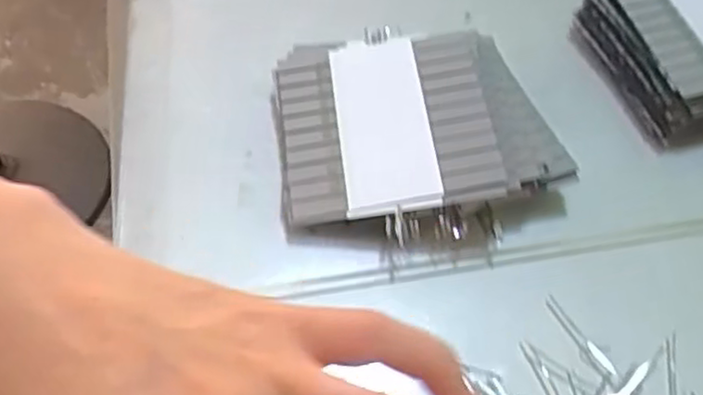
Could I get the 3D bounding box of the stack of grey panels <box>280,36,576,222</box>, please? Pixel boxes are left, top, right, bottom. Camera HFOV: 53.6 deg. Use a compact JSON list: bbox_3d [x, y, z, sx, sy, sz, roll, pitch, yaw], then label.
[{"bbox_3d":[0.026,-0.028,0.277,0.107,0.026,0.084,-2,54,-6],"label":"stack of grey panels"}]

